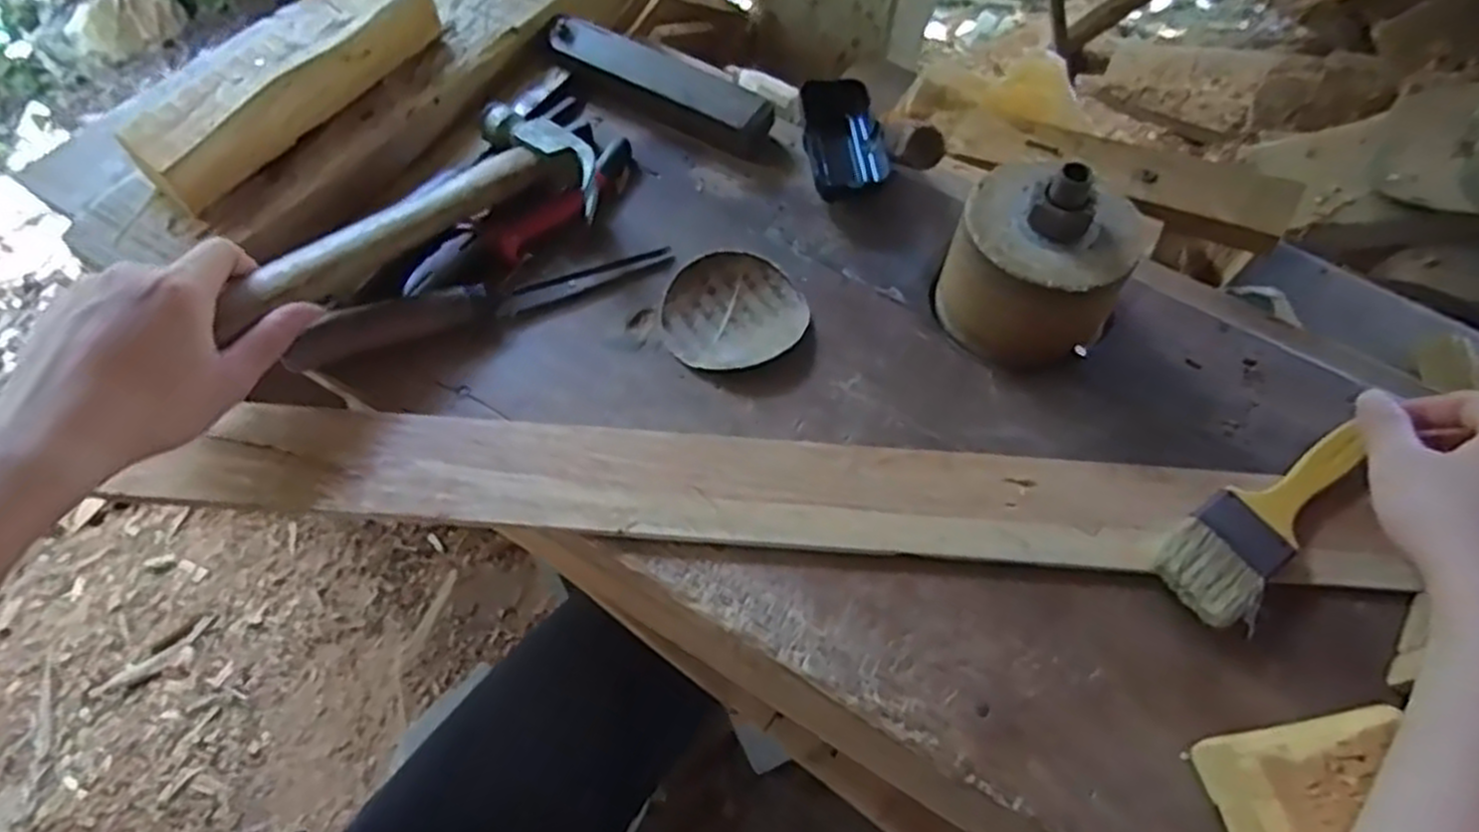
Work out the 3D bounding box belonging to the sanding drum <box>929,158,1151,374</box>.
[{"bbox_3d":[0.177,-0.093,0.476,0.104,0.099,0.092,25,61,14],"label":"sanding drum"}]

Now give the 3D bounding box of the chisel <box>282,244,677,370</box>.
[{"bbox_3d":[-0.155,-0.073,0.496,0.230,0.025,0.021,-18,60,-12],"label":"chisel"}]

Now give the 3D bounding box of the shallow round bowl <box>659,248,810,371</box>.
[{"bbox_3d":[-0.004,-0.067,0.502,0.089,0.014,0.083,0,58,-1],"label":"shallow round bowl"}]

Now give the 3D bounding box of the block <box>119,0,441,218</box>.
[{"bbox_3d":[-0.294,-0.221,0.522,0.052,0.042,0.217,29,63,13],"label":"block"}]

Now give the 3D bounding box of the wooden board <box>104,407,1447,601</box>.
[{"bbox_3d":[0.013,0.043,0.439,0.636,0.015,0.067,4,58,2],"label":"wooden board"}]

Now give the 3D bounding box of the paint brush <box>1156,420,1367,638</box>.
[{"bbox_3d":[0.285,0.053,0.430,0.148,0.013,0.051,-34,65,-19],"label":"paint brush"}]

